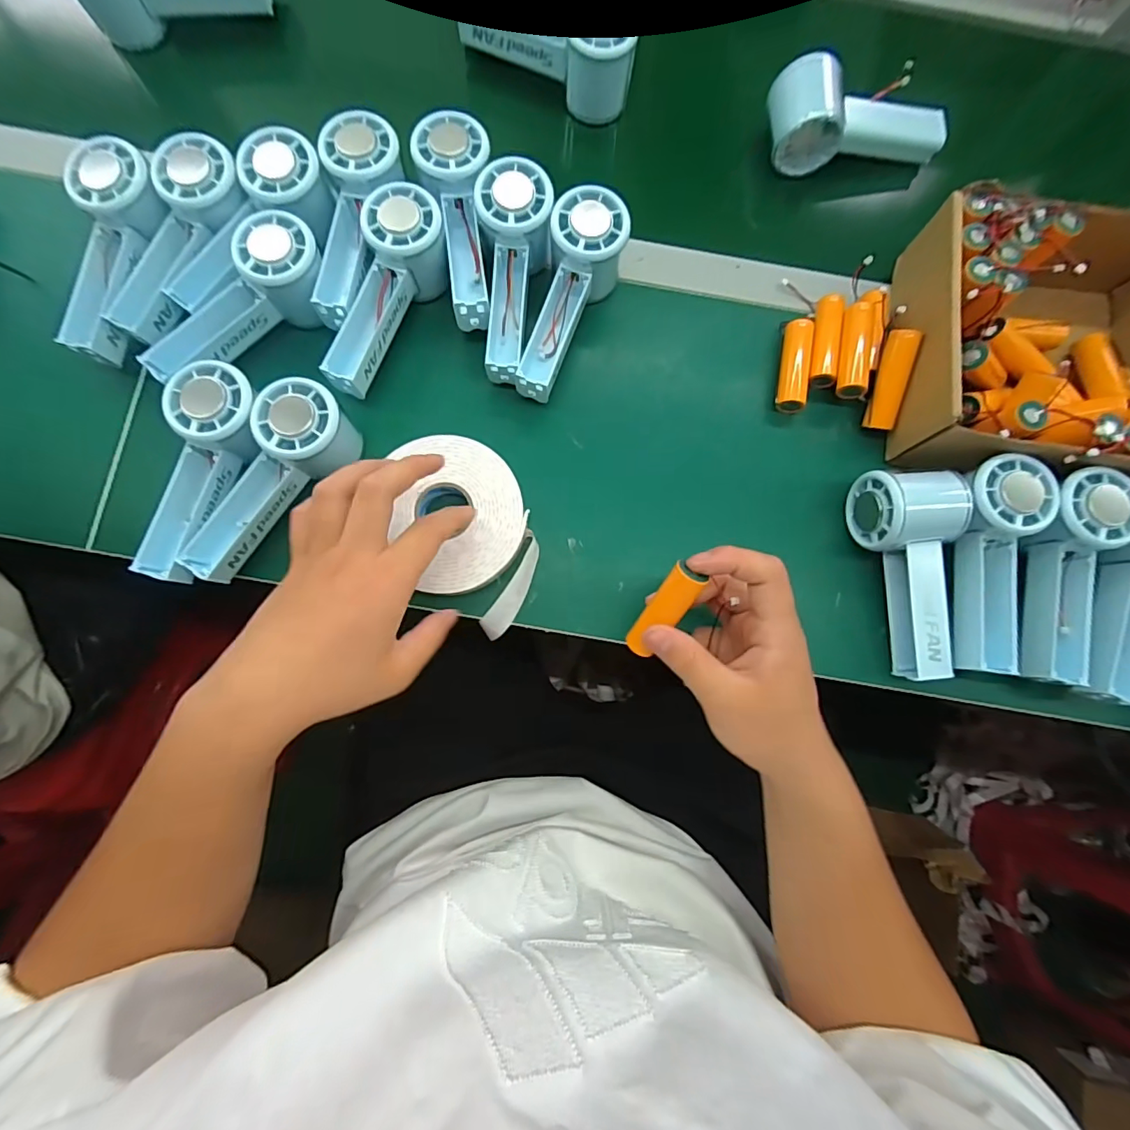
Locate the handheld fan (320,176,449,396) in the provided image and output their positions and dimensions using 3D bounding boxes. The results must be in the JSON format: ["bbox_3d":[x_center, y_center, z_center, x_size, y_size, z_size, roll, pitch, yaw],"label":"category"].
[{"bbox_3d":[-0.135,-0.204,0.380,0.060,0.052,0.155,23,93,2],"label":"handheld fan"}]

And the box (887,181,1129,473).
[{"bbox_3d":[0.358,-0.162,0.375,0.205,0.070,0.199,6,81,-1],"label":"box"}]

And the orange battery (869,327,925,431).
[{"bbox_3d":[0.252,-0.141,0.381,0.020,0.014,0.071,6,106,-1],"label":"orange battery"}]

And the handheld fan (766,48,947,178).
[{"bbox_3d":[0.248,-0.387,0.424,0.147,0.044,0.073,-4,81,-3],"label":"handheld fan"}]

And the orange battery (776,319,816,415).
[{"bbox_3d":[0.186,-0.160,0.402,0.023,0.020,0.073,9,80,0],"label":"orange battery"}]

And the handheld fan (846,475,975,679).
[{"bbox_3d":[0.251,0.006,0.355,0.062,0.048,0.147,-2,81,-2],"label":"handheld fan"}]

